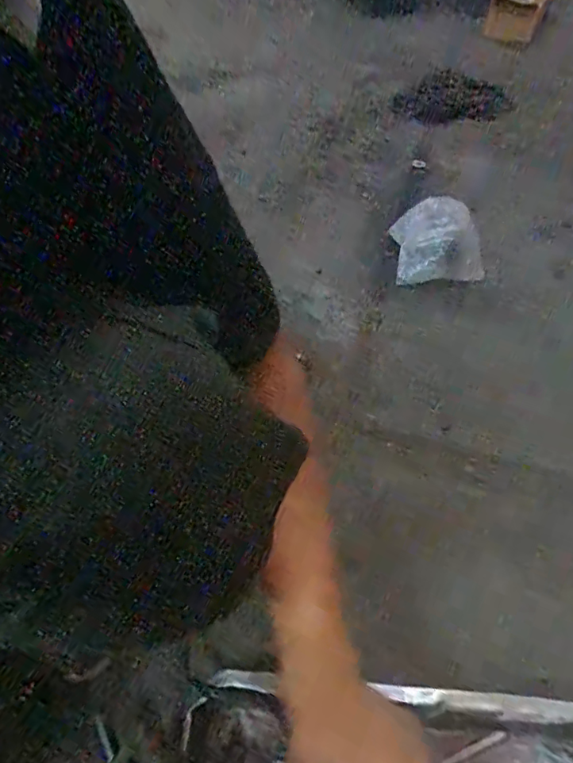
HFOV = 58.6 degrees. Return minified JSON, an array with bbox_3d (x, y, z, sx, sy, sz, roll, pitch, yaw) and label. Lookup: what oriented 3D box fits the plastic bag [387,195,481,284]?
[{"bbox_3d":[0.221,-0.207,0.770,0.119,0.125,0.032,-9,14,24],"label":"plastic bag"}]

